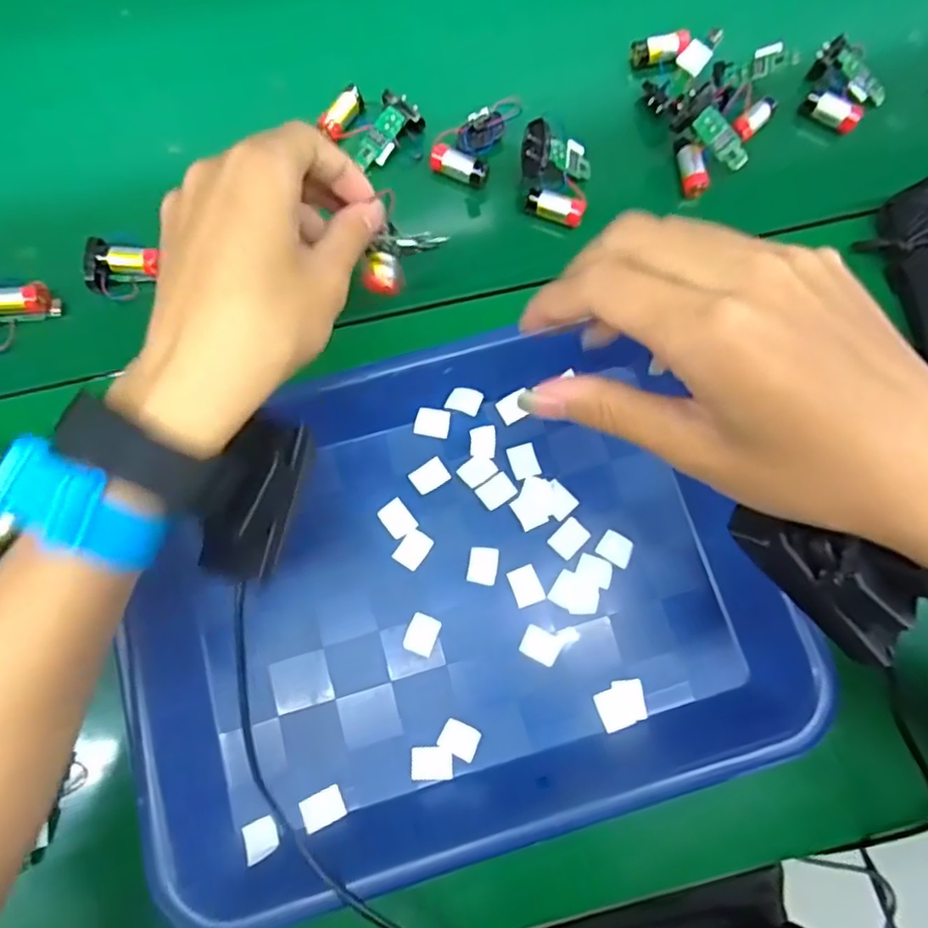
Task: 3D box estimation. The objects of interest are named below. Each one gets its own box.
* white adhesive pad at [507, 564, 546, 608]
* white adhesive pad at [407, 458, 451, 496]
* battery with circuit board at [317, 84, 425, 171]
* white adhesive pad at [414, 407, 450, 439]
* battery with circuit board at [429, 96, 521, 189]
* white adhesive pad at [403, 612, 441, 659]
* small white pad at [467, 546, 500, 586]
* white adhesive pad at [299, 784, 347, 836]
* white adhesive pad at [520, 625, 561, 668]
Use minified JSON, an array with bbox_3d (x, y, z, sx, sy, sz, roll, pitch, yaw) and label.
[{"bbox_3d":[0.035,0.067,0.343,0.016,0.004,0.021,-20,77,-6],"label":"white adhesive pad"},{"bbox_3d":[-0.020,0.007,0.358,0.021,0.004,0.016,-32,79,-8],"label":"white adhesive pad"},{"bbox_3d":[-0.061,-0.224,0.409,0.053,0.016,0.047,37,78,8],"label":"battery with circuit board"},{"bbox_3d":[-0.018,-0.024,0.365,0.020,0.004,0.016,10,76,1],"label":"white adhesive pad"},{"bbox_3d":[0.006,-0.213,0.404,0.038,0.022,0.058,25,77,5],"label":"battery with circuit board"},{"bbox_3d":[-0.023,0.093,0.336,0.017,0.004,0.020,20,77,4],"label":"white adhesive pad"},{"bbox_3d":[0.011,0.056,0.346,0.016,0.004,0.021,9,76,1],"label":"small white pad"},{"bbox_3d":[-0.071,0.175,0.315,0.021,0.004,0.016,-21,73,-18],"label":"white adhesive pad"},{"bbox_3d":[0.042,0.098,0.335,0.020,0.004,0.017,27,77,6],"label":"white adhesive pad"}]

